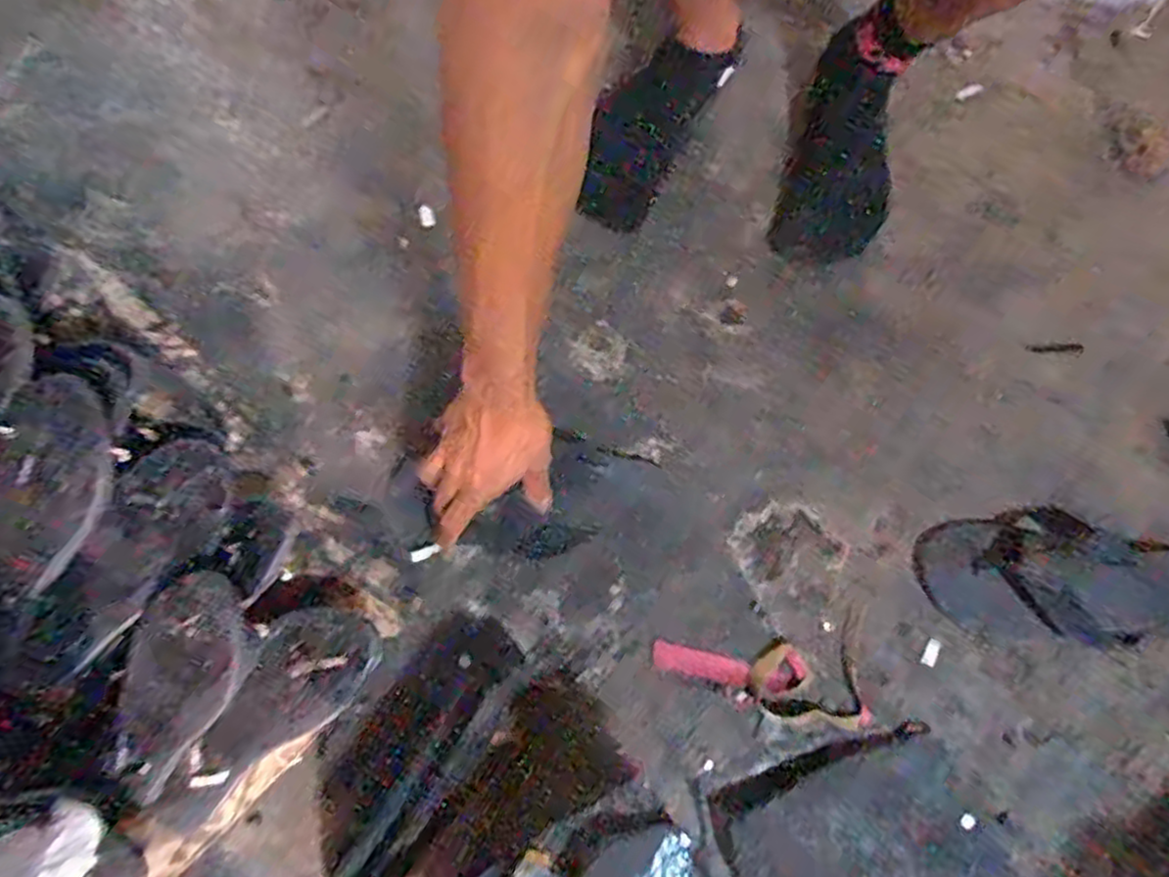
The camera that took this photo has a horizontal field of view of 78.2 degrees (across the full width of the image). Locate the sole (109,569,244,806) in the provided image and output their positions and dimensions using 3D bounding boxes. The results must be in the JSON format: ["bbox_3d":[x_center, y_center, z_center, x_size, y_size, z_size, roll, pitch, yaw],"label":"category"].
[{"bbox_3d":[-0.339,0.206,0.605,0.085,0.018,0.178,14,78,-17],"label":"sole"}]

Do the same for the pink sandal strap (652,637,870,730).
[{"bbox_3d":[0.169,0.219,0.670,0.207,0.017,0.061,18,82,2],"label":"pink sandal strap"}]

